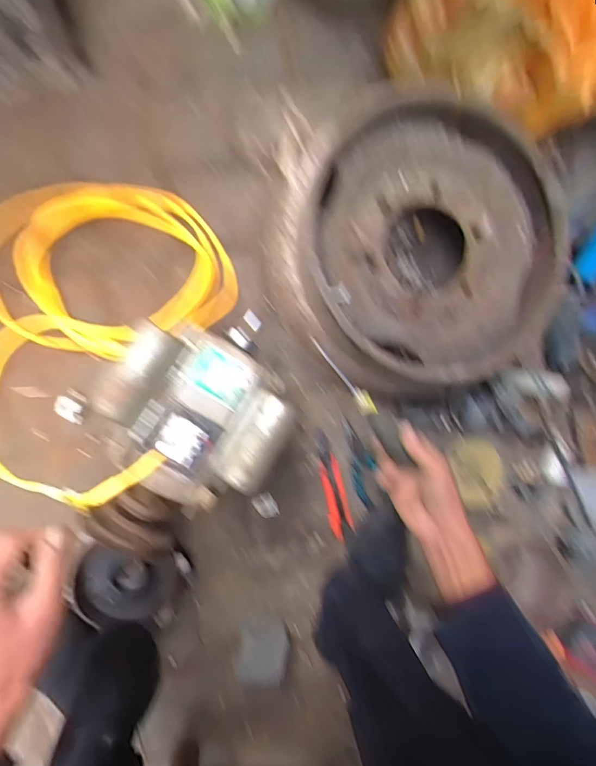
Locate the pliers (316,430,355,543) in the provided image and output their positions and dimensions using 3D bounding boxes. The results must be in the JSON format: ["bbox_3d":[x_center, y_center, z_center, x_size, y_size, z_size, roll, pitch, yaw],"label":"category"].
[{"bbox_3d":[0.057,0.171,0.626,0.042,0.020,0.179,-17,94,-9],"label":"pliers"}]

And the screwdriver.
[{"bbox_3d":[0.082,0.020,0.478,0.025,0.028,0.186,-36,89,-7],"label":"screwdriver"}]

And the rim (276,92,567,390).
[{"bbox_3d":[0.191,-0.190,0.552,0.426,0.111,0.392,0,92,-9],"label":"rim"}]

